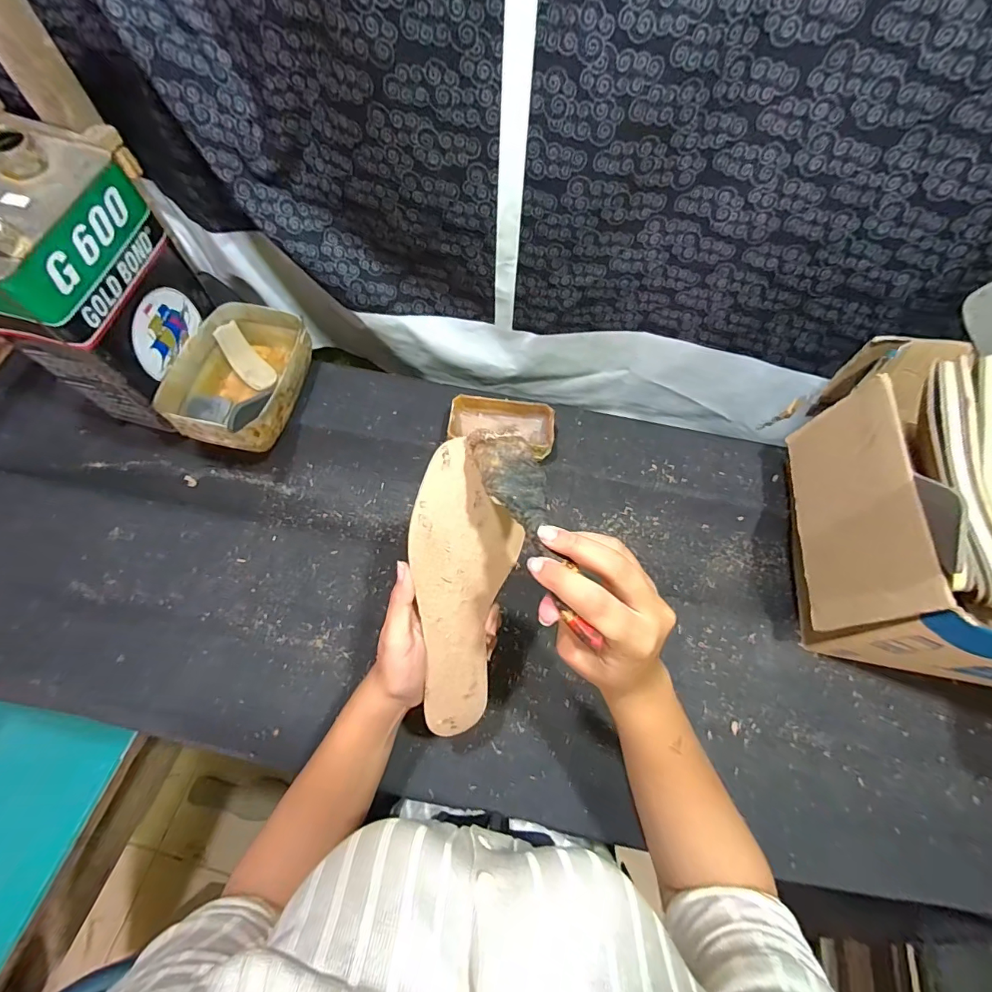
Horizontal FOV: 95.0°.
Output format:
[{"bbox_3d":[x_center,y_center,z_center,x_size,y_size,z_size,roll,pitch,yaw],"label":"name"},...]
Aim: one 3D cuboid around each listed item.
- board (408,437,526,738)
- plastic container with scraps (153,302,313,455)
[{"bbox_3d":[-0.030,0.080,0.341,0.081,0.011,0.229,7,102,-20],"label":"board"},{"bbox_3d":[-0.306,-0.153,0.565,0.128,0.070,0.203,11,63,3],"label":"plastic container with scraps"}]

